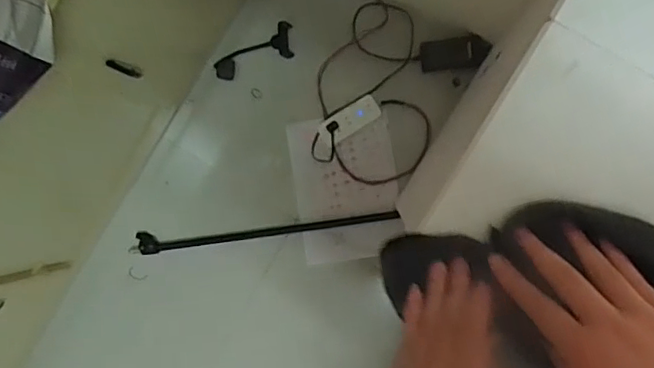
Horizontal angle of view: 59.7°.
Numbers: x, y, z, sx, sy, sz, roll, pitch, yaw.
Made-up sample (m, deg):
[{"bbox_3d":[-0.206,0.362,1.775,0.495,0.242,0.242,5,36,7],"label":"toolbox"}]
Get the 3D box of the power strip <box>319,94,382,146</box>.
[{"bbox_3d":[0.046,-0.127,1.138,0.127,0.019,0.051,-31,87,4],"label":"power strip"}]

